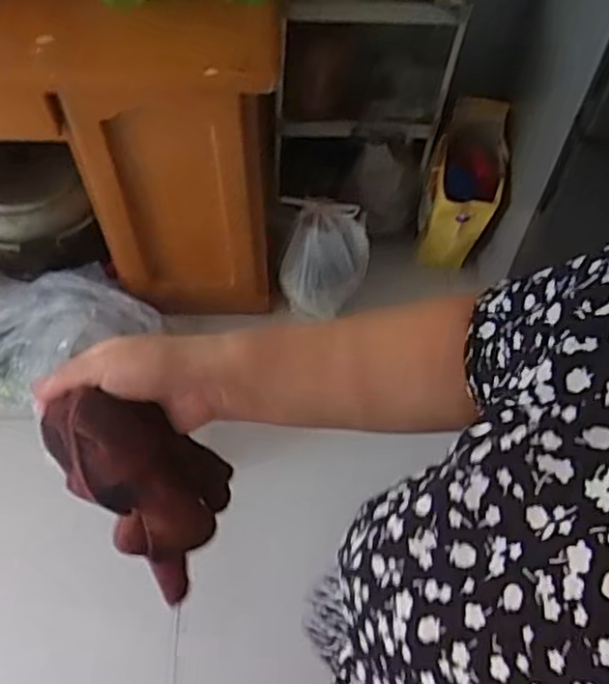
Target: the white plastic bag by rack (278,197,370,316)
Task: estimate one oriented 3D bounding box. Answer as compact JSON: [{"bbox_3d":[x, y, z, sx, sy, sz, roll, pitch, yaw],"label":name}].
[{"bbox_3d":[0.045,-0.171,1.495,0.190,0.209,0.165,8,60,5],"label":"white plastic bag by rack"}]

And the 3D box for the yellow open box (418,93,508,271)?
[{"bbox_3d":[0.350,-0.351,1.563,0.153,0.253,0.283,15,61,9],"label":"yellow open box"}]

